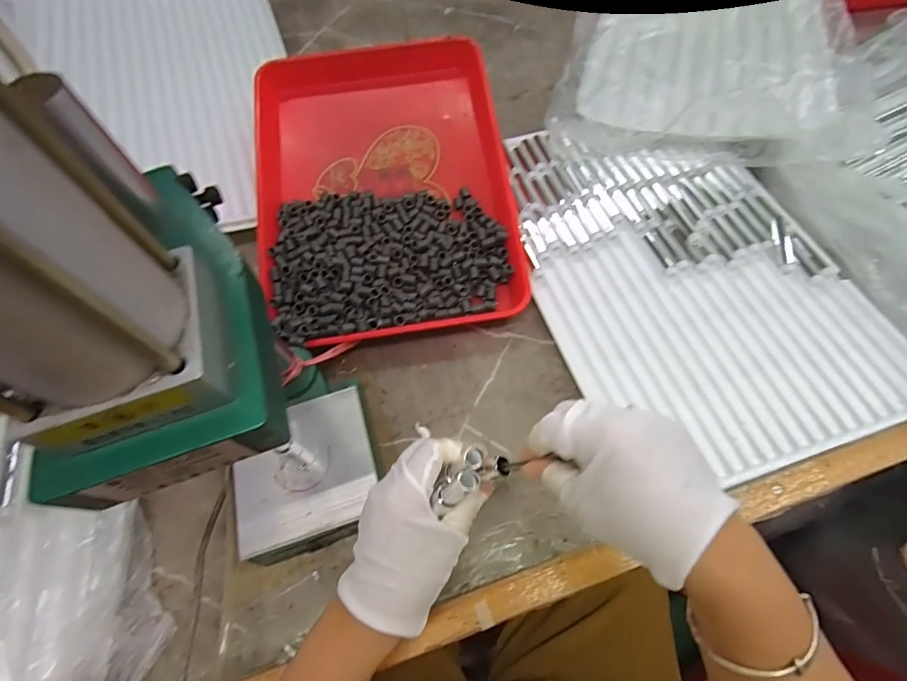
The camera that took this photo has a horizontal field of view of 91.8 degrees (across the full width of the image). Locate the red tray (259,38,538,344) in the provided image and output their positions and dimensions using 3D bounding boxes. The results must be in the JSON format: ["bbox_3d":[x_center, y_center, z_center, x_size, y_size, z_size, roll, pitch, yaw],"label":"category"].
[{"bbox_3d":[-0.086,-0.204,0.542,0.294,0.056,0.418,-9,70,-2],"label":"red tray"}]

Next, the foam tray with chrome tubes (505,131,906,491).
[{"bbox_3d":[0.255,-0.092,0.508,0.326,0.022,0.472,-14,62,-3],"label":"foam tray with chrome tubes"}]

